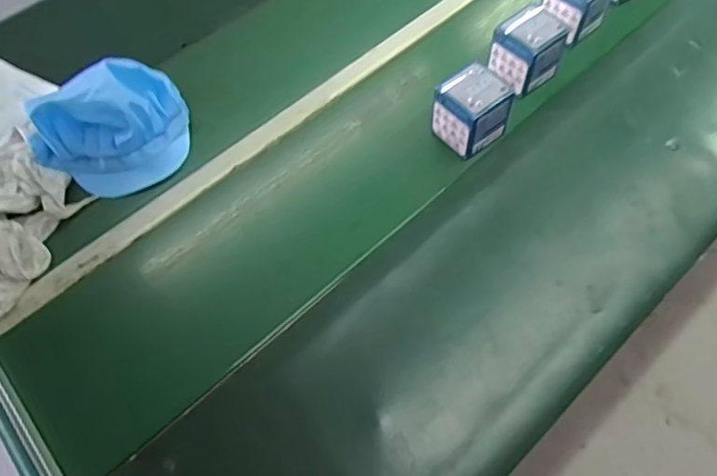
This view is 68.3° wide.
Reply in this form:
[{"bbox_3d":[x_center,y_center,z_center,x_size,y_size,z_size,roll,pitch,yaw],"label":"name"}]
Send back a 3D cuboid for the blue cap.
[{"bbox_3d":[-0.406,-0.179,0.852,0.251,0.125,0.186,-21,62,-8],"label":"blue cap"}]

